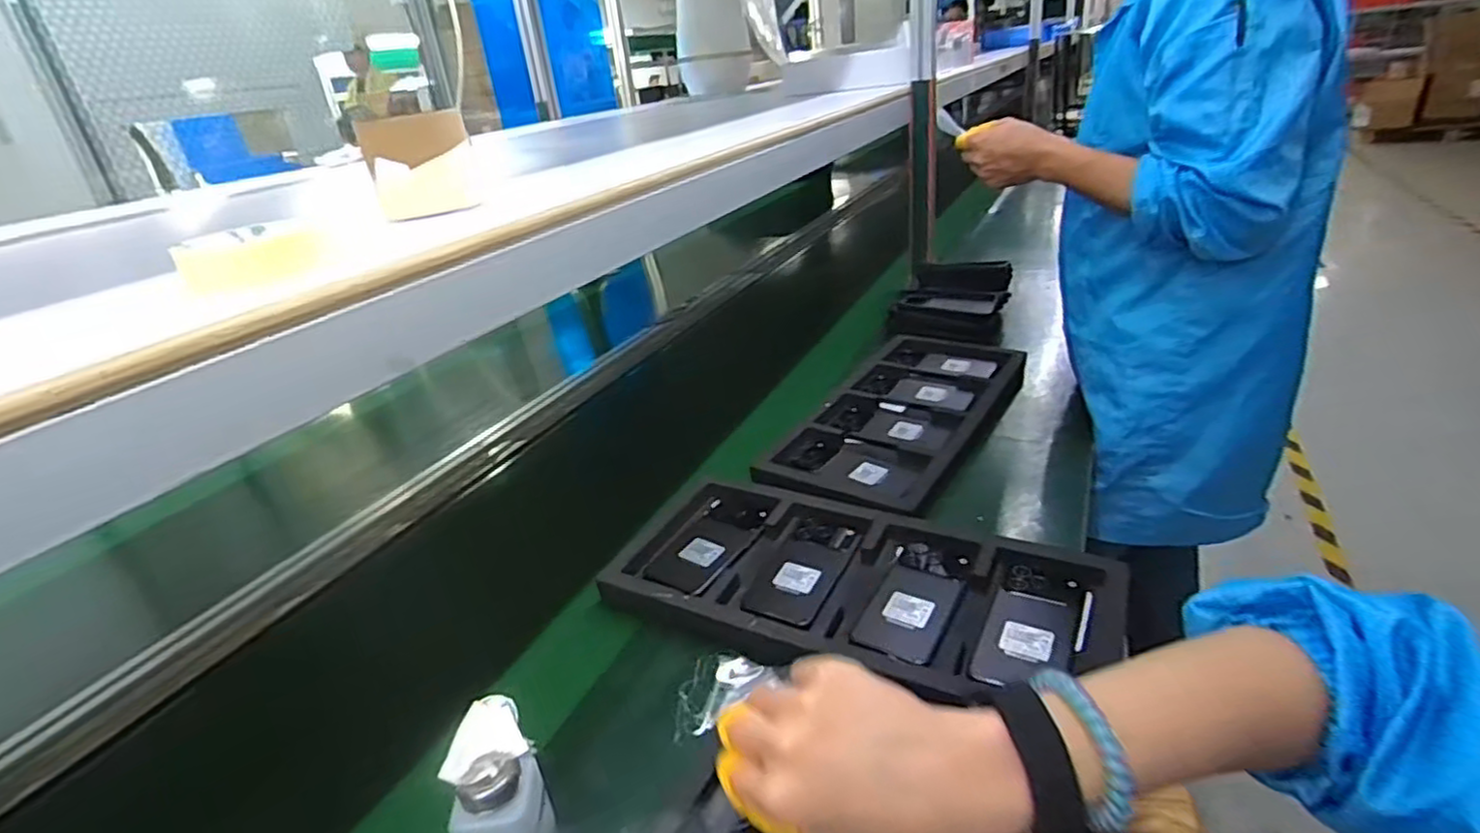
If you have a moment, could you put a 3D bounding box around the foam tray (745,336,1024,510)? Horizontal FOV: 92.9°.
[{"bbox_3d":[0.241,-0.011,1.019,0.239,0.034,0.523,9,31,29],"label":"foam tray"}]

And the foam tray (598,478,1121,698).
[{"bbox_3d":[0.110,0.166,0.715,0.489,0.040,0.234,8,30,27],"label":"foam tray"}]

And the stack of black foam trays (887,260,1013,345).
[{"bbox_3d":[0.397,-0.221,1.314,0.194,0.068,0.267,5,29,23],"label":"stack of black foam trays"}]

